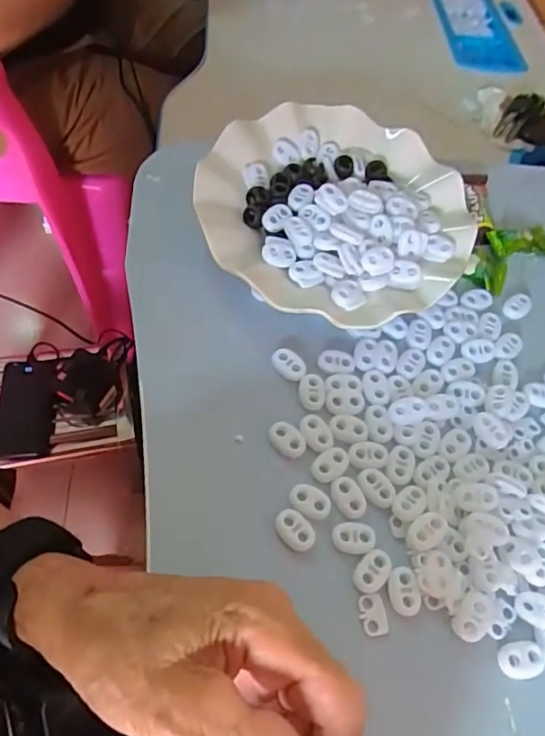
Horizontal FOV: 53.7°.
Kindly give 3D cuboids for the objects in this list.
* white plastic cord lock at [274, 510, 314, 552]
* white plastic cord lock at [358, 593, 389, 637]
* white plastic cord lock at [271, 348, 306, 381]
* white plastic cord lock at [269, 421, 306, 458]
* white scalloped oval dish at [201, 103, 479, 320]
[{"bbox_3d":[0.011,0.079,0.265,0.014,0.004,0.021,-31,67,-22],"label":"white plastic cord lock"},{"bbox_3d":[0.048,0.117,0.254,0.012,0.004,0.018,-6,60,-10],"label":"white plastic cord lock"},{"bbox_3d":[0.010,-0.002,0.312,0.021,0.008,0.013,41,63,17],"label":"white plastic cord lock"},{"bbox_3d":[0.008,0.037,0.289,0.021,0.004,0.014,40,63,17],"label":"white plastic cord lock"},{"bbox_3d":[0.041,-0.102,0.357,0.177,0.040,0.169,18,59,5],"label":"white scalloped oval dish"}]

